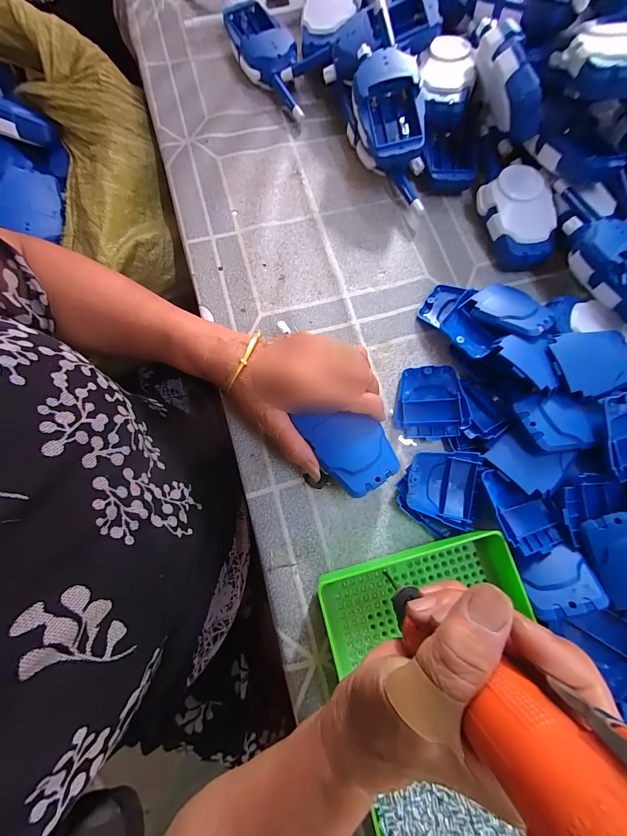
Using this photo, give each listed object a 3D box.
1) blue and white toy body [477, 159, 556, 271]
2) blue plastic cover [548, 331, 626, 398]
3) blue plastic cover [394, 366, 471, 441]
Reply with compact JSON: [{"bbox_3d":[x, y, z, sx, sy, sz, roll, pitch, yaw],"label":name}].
[{"bbox_3d":[0.206,-0.201,0.334,0.053,0.040,0.096,-17,77,-5],"label":"blue and white toy body"},{"bbox_3d":[0.223,-0.043,0.262,0.058,0.014,0.054,-6,75,-3],"label":"blue plastic cover"},{"bbox_3d":[0.104,-0.015,0.293,0.057,0.018,0.064,2,76,0],"label":"blue plastic cover"}]

